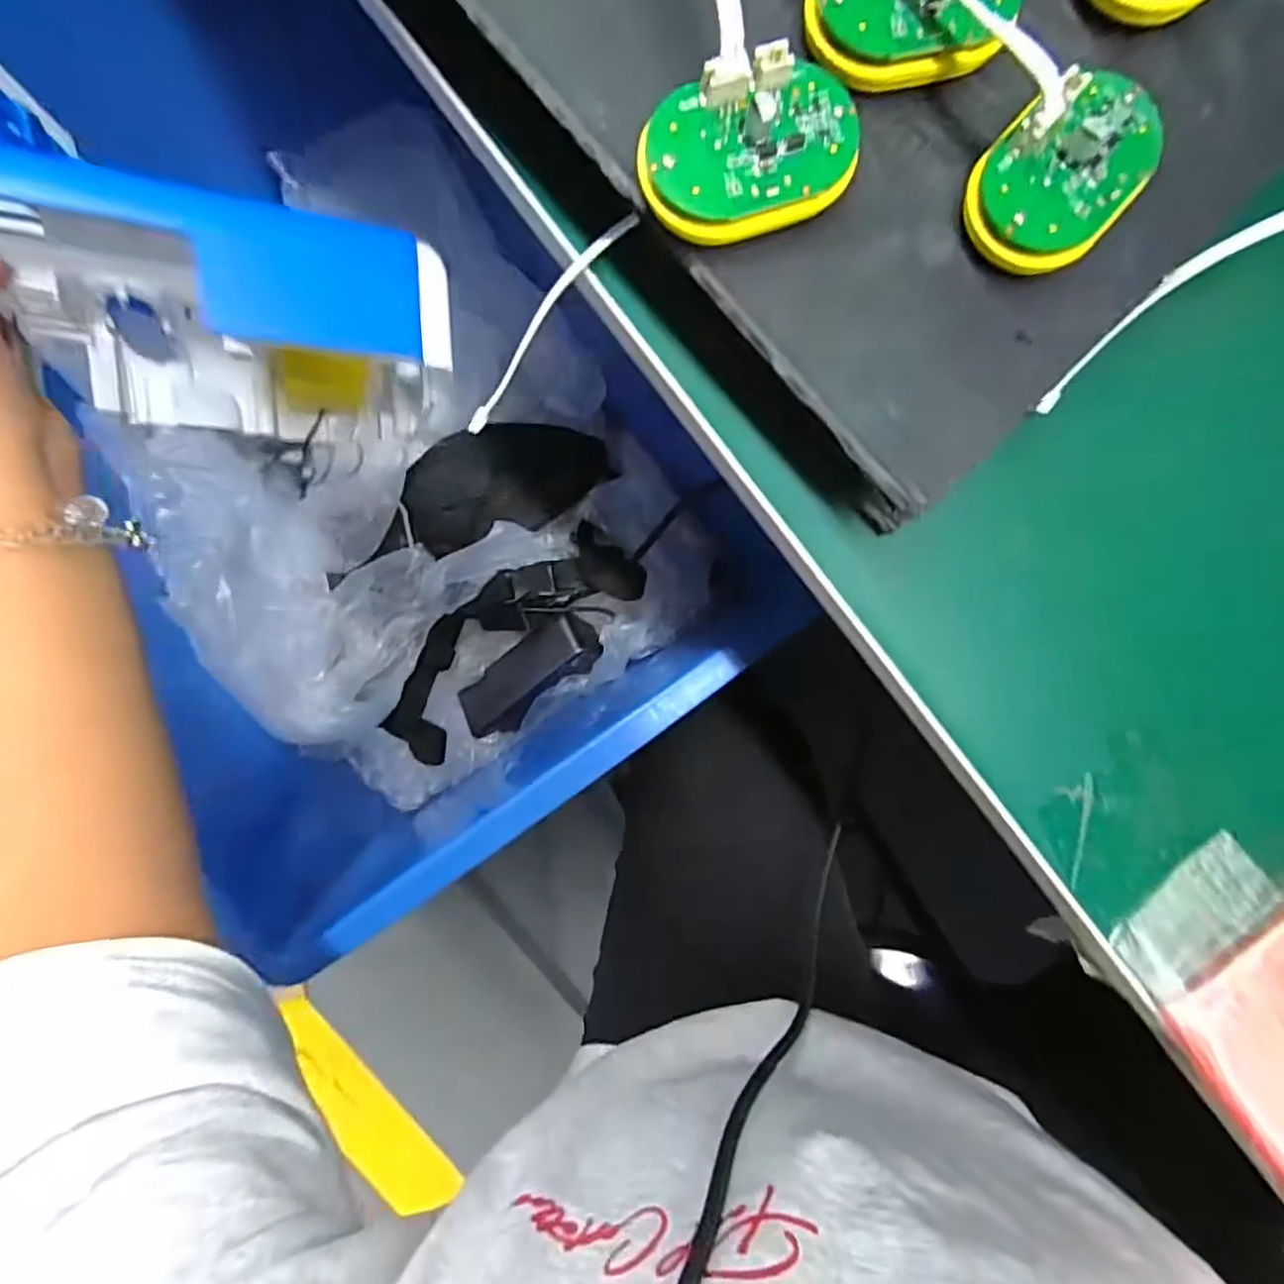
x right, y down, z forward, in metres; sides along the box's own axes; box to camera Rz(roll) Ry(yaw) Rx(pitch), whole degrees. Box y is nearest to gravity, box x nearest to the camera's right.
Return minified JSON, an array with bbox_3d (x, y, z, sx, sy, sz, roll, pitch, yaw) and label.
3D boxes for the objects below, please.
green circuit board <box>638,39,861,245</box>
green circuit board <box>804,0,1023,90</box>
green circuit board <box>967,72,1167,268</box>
[{"bbox_3d":[0.027,-0.119,0.156,0.053,0.012,0.034,-20,93,-6],"label":"green circuit board"},{"bbox_3d":[0.069,-0.162,0.162,0.052,0.009,0.037,-14,92,-6],"label":"green circuit board"},{"bbox_3d":[0.110,-0.122,0.165,0.035,0.016,0.054,43,86,-5],"label":"green circuit board"}]

